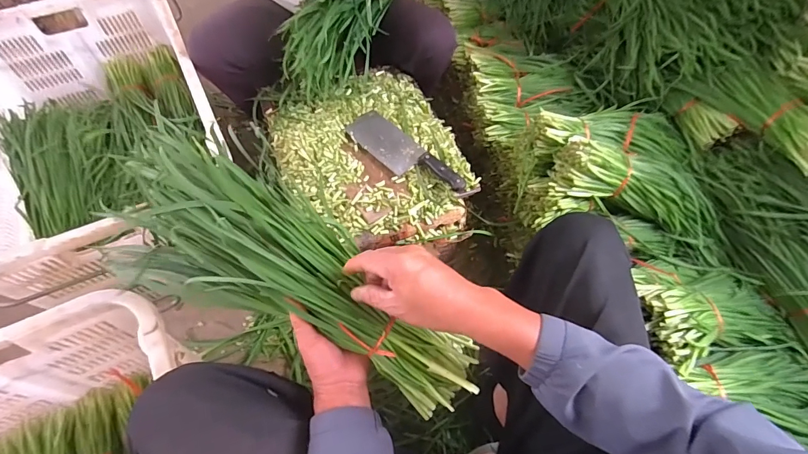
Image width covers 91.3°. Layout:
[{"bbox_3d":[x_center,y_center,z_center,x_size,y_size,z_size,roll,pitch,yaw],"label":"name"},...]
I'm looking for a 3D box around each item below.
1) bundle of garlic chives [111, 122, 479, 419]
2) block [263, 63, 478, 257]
[{"bbox_3d":[-0.131,0.062,0.478,0.461,0.101,0.175,35,63,-1],"label":"bundle of garlic chives"},{"bbox_3d":[-0.071,-0.147,0.831,0.359,0.082,0.459,-17,63,-12],"label":"block"}]

